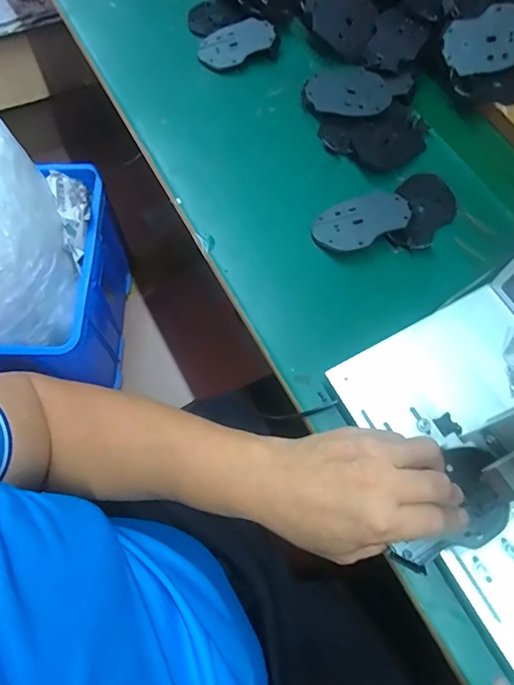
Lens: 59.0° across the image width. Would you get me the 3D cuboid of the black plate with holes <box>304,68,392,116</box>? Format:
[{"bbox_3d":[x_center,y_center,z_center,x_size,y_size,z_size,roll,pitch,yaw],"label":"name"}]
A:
[{"bbox_3d":[0.121,-0.339,0.607,0.107,0.012,0.082,4,68,2],"label":"black plate with holes"}]

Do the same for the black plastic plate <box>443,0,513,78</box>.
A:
[{"bbox_3d":[0.302,-0.393,0.594,0.108,0.005,0.076,-21,100,10],"label":"black plastic plate"}]

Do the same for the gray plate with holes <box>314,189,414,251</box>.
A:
[{"bbox_3d":[0.121,-0.143,0.532,0.110,0.007,0.067,-26,60,2],"label":"gray plate with holes"}]

